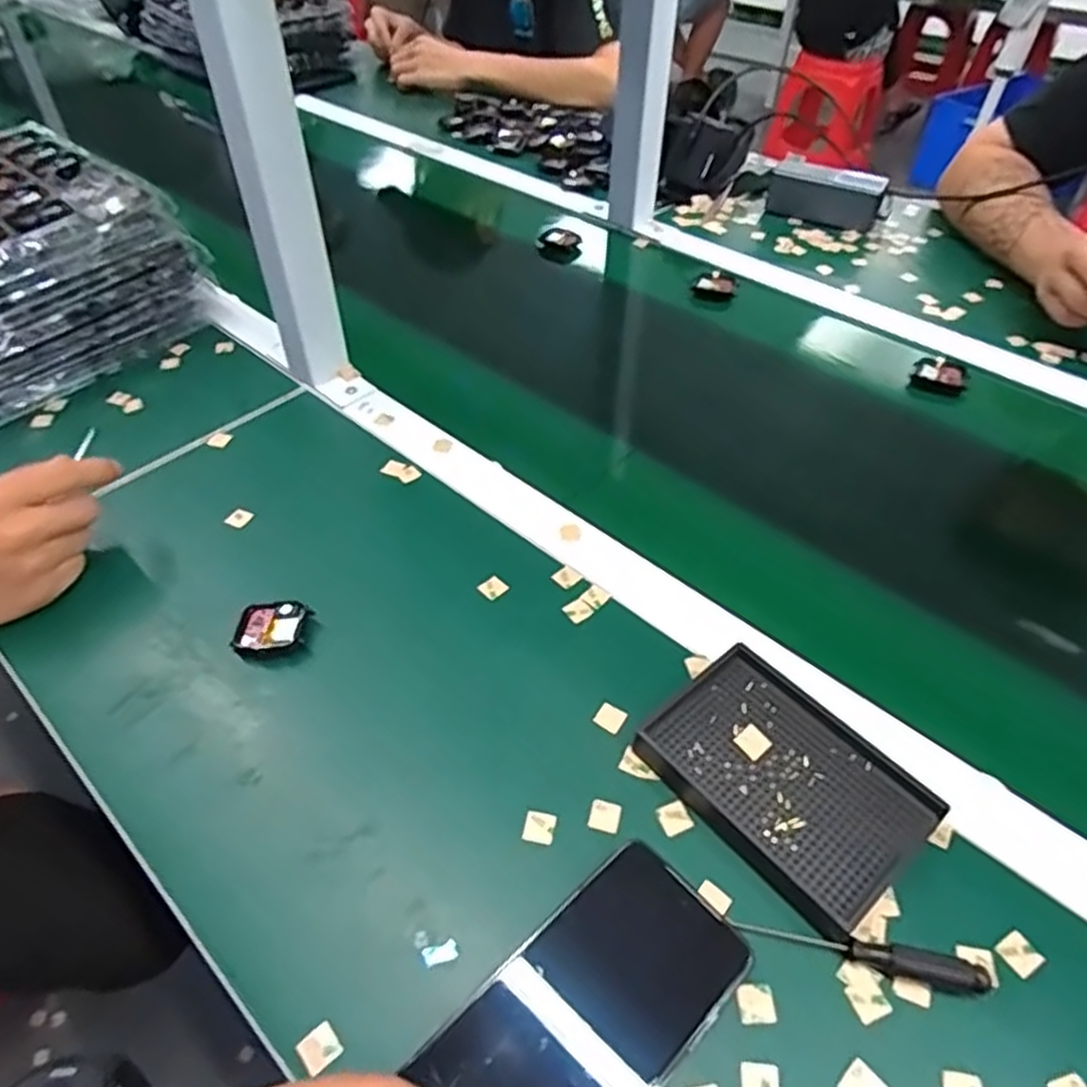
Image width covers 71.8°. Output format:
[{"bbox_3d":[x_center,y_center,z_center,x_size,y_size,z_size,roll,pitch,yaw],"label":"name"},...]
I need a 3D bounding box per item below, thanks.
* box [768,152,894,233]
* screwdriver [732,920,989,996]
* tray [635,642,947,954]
[{"bbox_3d":[0.349,-0.427,0.923,0.140,0.054,0.054,24,51,21],"label":"box"},{"bbox_3d":[0.145,0.188,0.347,0.109,0.015,0.011,10,47,9],"label":"screwdriver"},{"bbox_3d":[0.130,0.126,0.405,0.092,0.023,0.135,-31,54,-26],"label":"tray"}]

